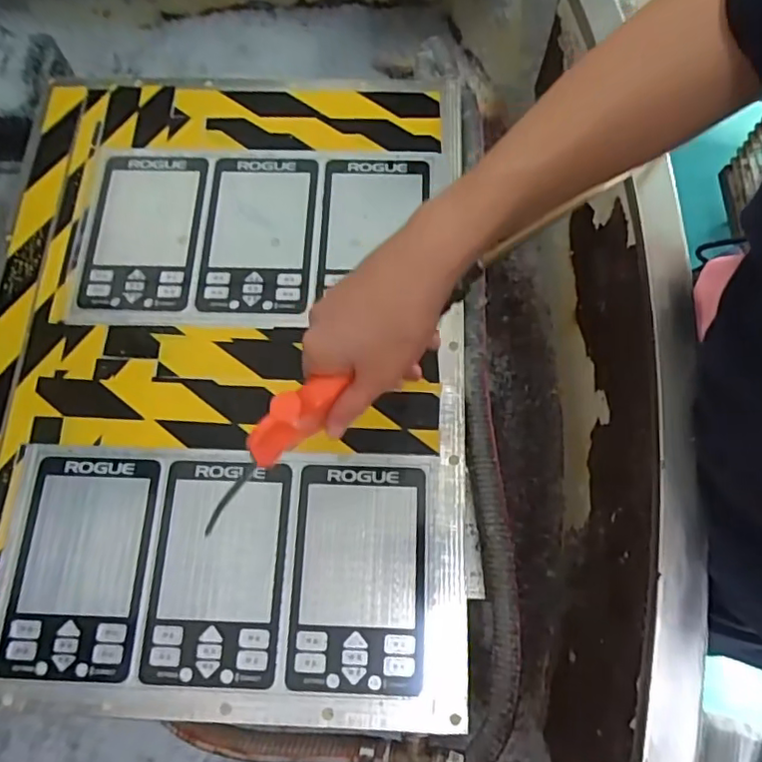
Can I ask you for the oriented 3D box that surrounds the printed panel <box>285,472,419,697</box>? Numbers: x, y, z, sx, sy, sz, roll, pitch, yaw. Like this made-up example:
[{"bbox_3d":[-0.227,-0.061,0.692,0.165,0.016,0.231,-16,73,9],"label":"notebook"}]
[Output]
[{"bbox_3d":[-0.021,0.170,0.521,0.113,0.007,0.187,1,71,2],"label":"printed panel"}]

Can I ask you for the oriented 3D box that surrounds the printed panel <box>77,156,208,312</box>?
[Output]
[{"bbox_3d":[-0.259,-0.162,0.639,0.123,0.011,0.189,0,71,2],"label":"printed panel"}]

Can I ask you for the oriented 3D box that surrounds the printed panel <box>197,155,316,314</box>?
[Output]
[{"bbox_3d":[-0.134,-0.161,0.632,0.117,0.004,0.190,1,71,2],"label":"printed panel"}]

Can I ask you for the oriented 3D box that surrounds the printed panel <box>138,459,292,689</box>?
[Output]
[{"bbox_3d":[-0.144,0.165,0.520,0.115,0.004,0.185,2,71,2],"label":"printed panel"}]

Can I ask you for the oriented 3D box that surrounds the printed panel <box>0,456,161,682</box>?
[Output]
[{"bbox_3d":[-0.268,0.163,0.527,0.113,0.010,0.186,2,71,2],"label":"printed panel"}]

